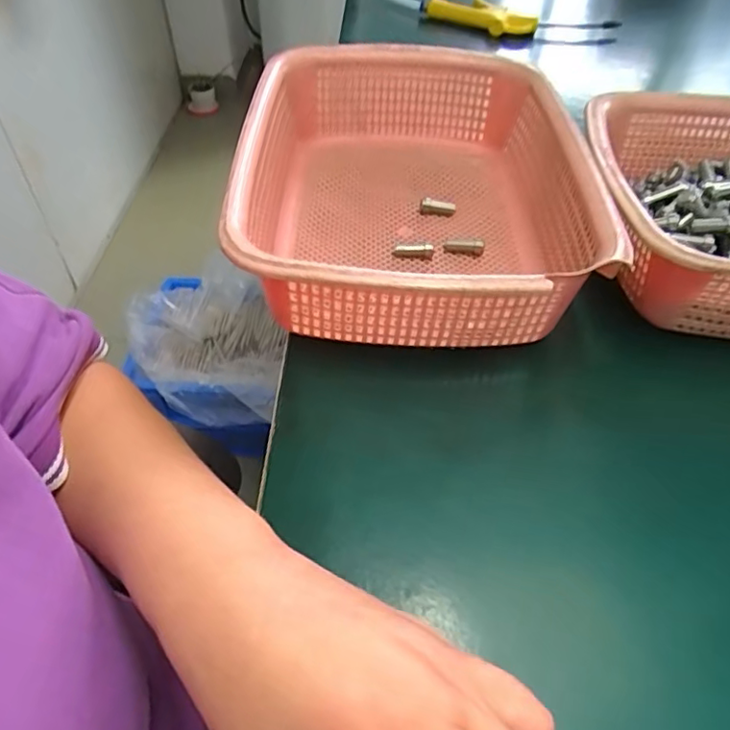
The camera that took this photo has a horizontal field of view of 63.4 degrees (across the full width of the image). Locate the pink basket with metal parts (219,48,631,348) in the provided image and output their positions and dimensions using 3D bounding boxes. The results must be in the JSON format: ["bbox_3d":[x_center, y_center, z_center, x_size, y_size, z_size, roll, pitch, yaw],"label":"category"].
[{"bbox_3d":[0.029,-0.118,0.404,0.205,0.085,0.297,0,47,0],"label":"pink basket with metal parts"}]

